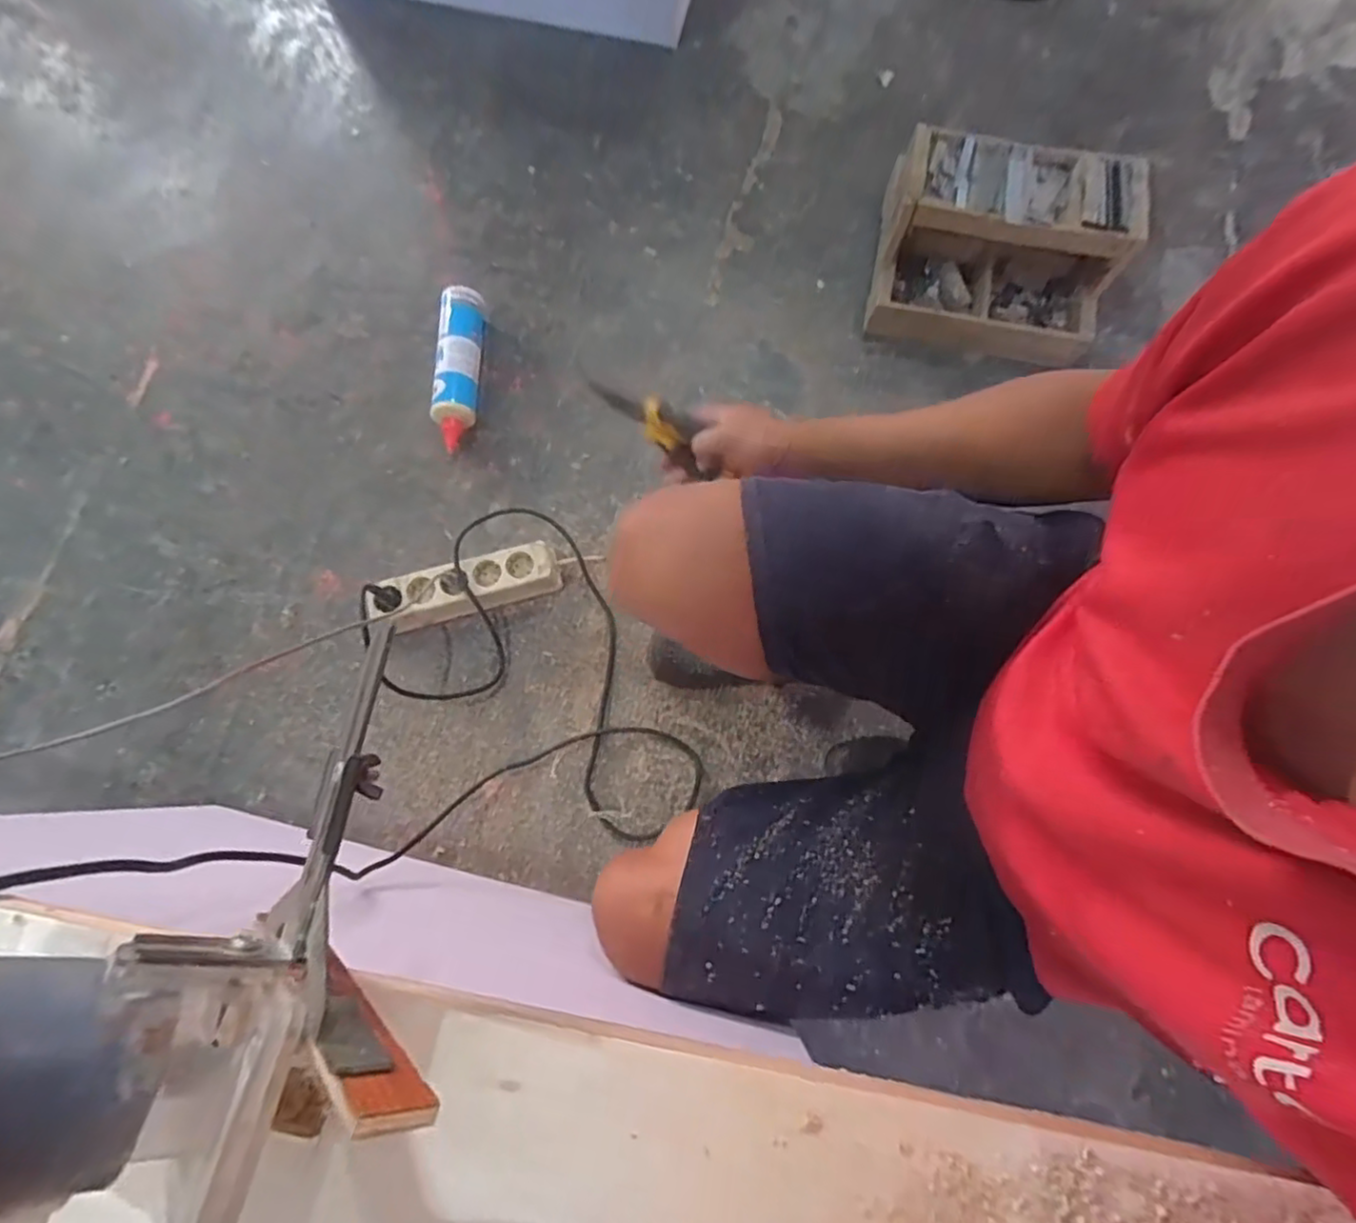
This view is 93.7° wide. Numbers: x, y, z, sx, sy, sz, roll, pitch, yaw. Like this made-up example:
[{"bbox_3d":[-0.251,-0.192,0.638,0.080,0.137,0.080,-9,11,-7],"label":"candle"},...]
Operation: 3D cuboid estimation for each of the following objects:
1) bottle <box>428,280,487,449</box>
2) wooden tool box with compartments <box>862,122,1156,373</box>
[{"bbox_3d":[-0.334,-0.373,0.976,0.069,0.066,0.257,1,75,0],"label":"bottle"},{"bbox_3d":[0.469,-0.533,0.959,0.344,0.186,0.226,7,75,2],"label":"wooden tool box with compartments"}]

